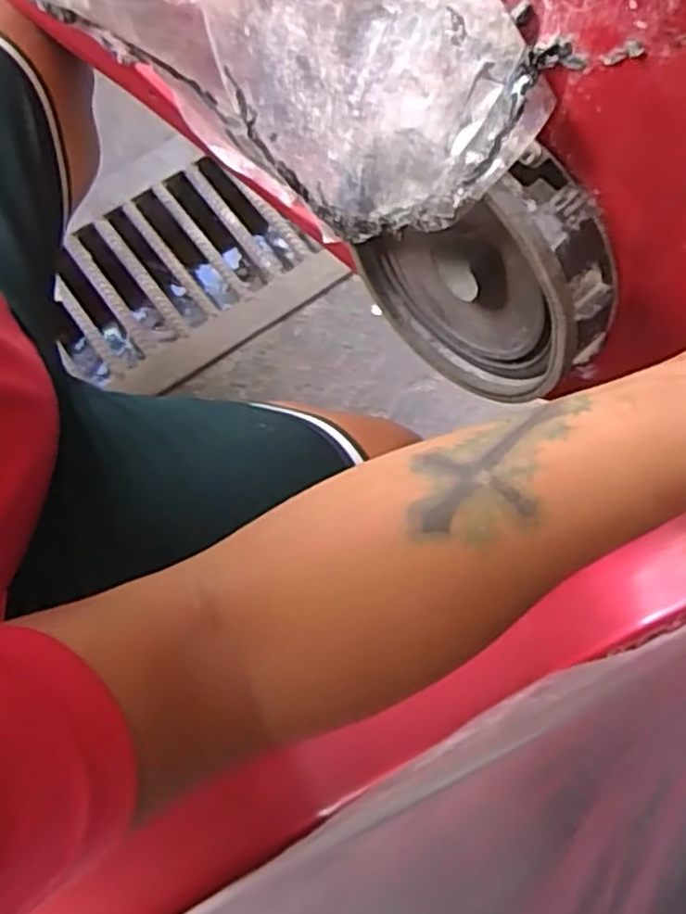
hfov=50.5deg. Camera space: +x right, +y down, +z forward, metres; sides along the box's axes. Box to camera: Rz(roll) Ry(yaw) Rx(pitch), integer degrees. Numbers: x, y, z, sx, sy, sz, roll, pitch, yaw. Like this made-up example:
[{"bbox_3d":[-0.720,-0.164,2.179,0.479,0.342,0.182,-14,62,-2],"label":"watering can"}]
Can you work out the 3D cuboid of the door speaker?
[{"bbox_3d":[0.075,-0.101,0.397,0.047,0.158,0.143,-42,78,-12],"label":"door speaker"}]

